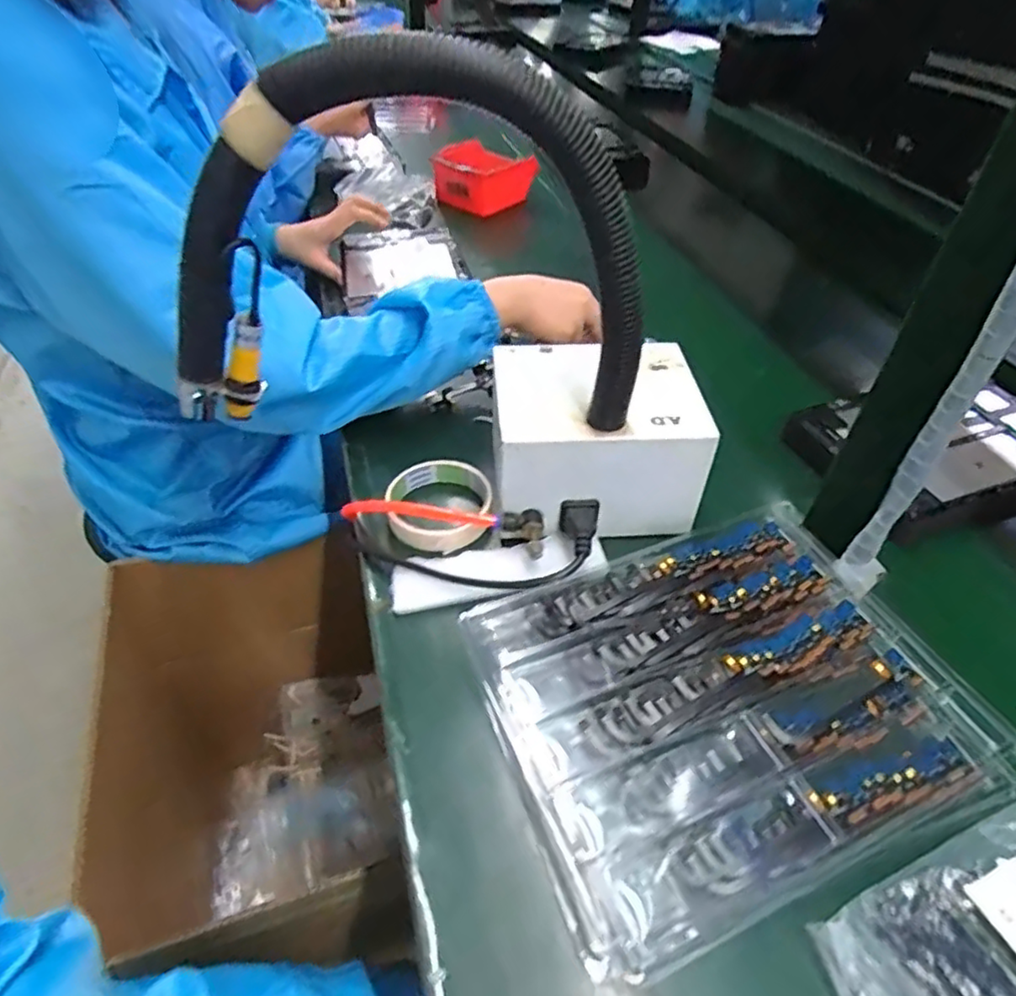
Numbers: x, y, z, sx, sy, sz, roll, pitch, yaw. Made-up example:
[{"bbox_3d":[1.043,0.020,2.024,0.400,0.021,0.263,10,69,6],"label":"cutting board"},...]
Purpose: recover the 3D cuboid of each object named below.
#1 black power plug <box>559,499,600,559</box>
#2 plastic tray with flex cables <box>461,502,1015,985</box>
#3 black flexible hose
[{"bbox_3d":[0.052,0.023,0.488,0.028,0.022,0.047,9,44,7],"label":"black power plug"},{"bbox_3d":[0.136,0.122,0.411,0.281,0.020,0.224,-14,46,-16],"label":"plastic tray with flex cables"},{"bbox_3d":[-0.061,-0.139,0.380,0.297,0.222,0.032,-2,44,-4],"label":"black flexible hose"}]

